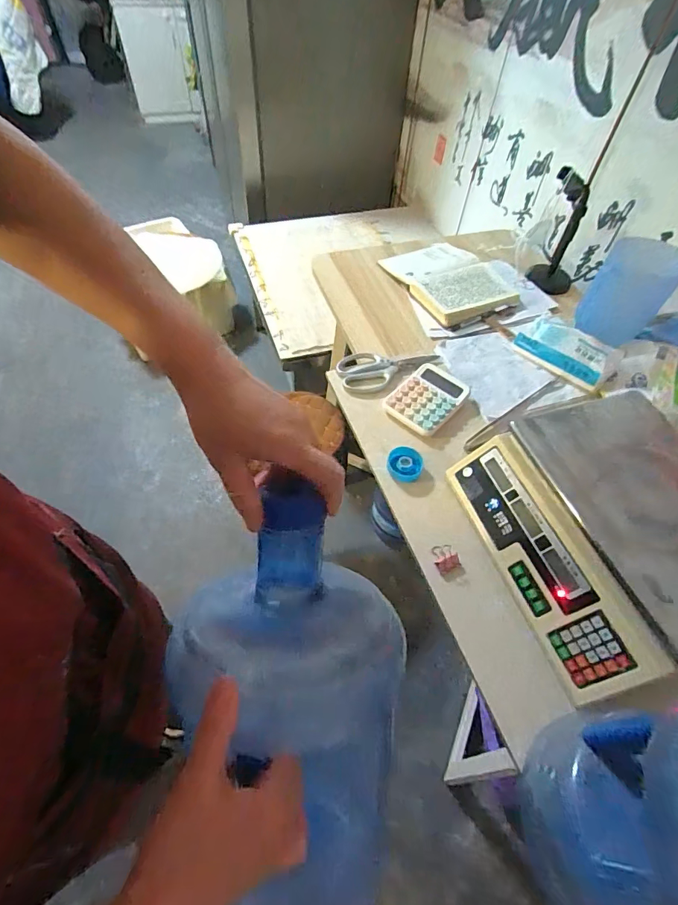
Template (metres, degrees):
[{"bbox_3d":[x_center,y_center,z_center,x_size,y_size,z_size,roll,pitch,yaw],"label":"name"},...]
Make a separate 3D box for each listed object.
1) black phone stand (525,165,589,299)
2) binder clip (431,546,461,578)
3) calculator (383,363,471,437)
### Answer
[{"bbox_3d":[0.522,-0.505,1.000,0.123,0.236,0.106,25,57,14],"label":"black phone stand"},{"bbox_3d":[0.149,0.147,0.607,0.036,0.021,0.040,-22,58,-18],"label":"binder clip"},{"bbox_3d":[0.159,-0.100,0.779,0.106,0.013,0.148,35,60,20],"label":"calculator"}]

